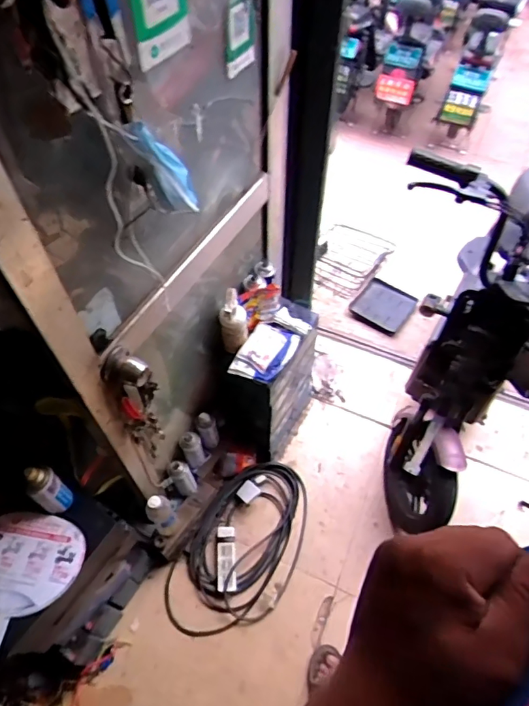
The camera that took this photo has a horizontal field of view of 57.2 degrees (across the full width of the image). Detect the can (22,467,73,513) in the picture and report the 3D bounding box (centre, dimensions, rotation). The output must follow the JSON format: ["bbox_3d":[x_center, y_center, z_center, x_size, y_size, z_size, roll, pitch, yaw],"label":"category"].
[{"bbox_3d":[-0.448,0.285,1.012,0.053,0.150,0.056,0,57,1],"label":"can"}]

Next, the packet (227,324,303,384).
[{"bbox_3d":[0.004,-0.006,1.307,0.119,0.058,0.216,24,60,16],"label":"packet"}]

